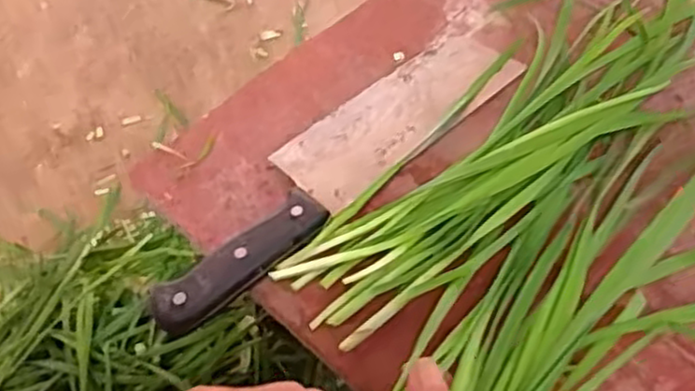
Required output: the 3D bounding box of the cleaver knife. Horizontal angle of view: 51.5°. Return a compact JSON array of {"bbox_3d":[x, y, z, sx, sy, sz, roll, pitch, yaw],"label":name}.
[{"bbox_3d":[-0.004,-0.026,0.458,0.296,0.022,0.072,-38,59,-21],"label":"cleaver knife"}]

